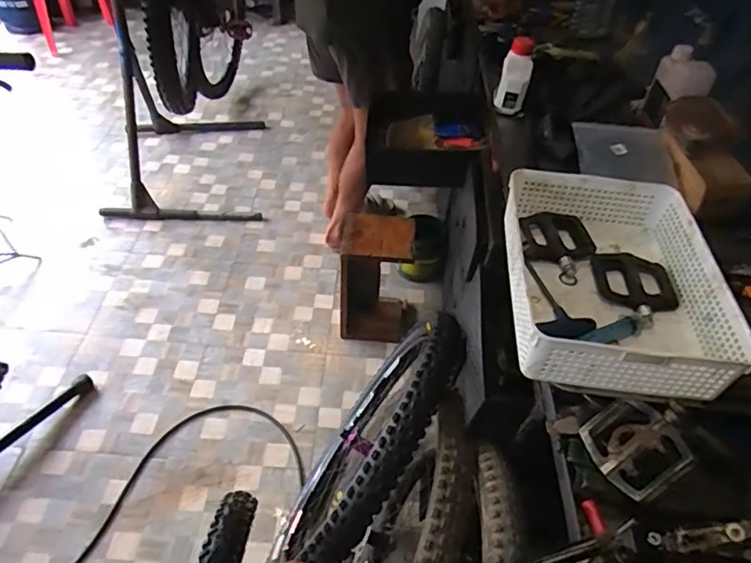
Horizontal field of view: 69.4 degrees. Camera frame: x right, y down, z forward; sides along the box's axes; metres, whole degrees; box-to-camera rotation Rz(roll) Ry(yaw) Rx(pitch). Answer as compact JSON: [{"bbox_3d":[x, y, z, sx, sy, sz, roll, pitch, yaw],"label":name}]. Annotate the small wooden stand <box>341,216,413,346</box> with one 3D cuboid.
[{"bbox_3d":[0.000,-0.015,1.749,0.237,0.409,0.207,0,45,2],"label":"small wooden stand"}]

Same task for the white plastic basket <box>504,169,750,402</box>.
[{"bbox_3d":[0.302,-0.009,0.709,0.242,0.086,0.327,2,45,4],"label":"white plastic basket"}]

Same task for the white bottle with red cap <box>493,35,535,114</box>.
[{"bbox_3d":[0.305,-0.450,1.186,0.068,0.161,0.045,16,15,9],"label":"white bottle with red cap"}]

